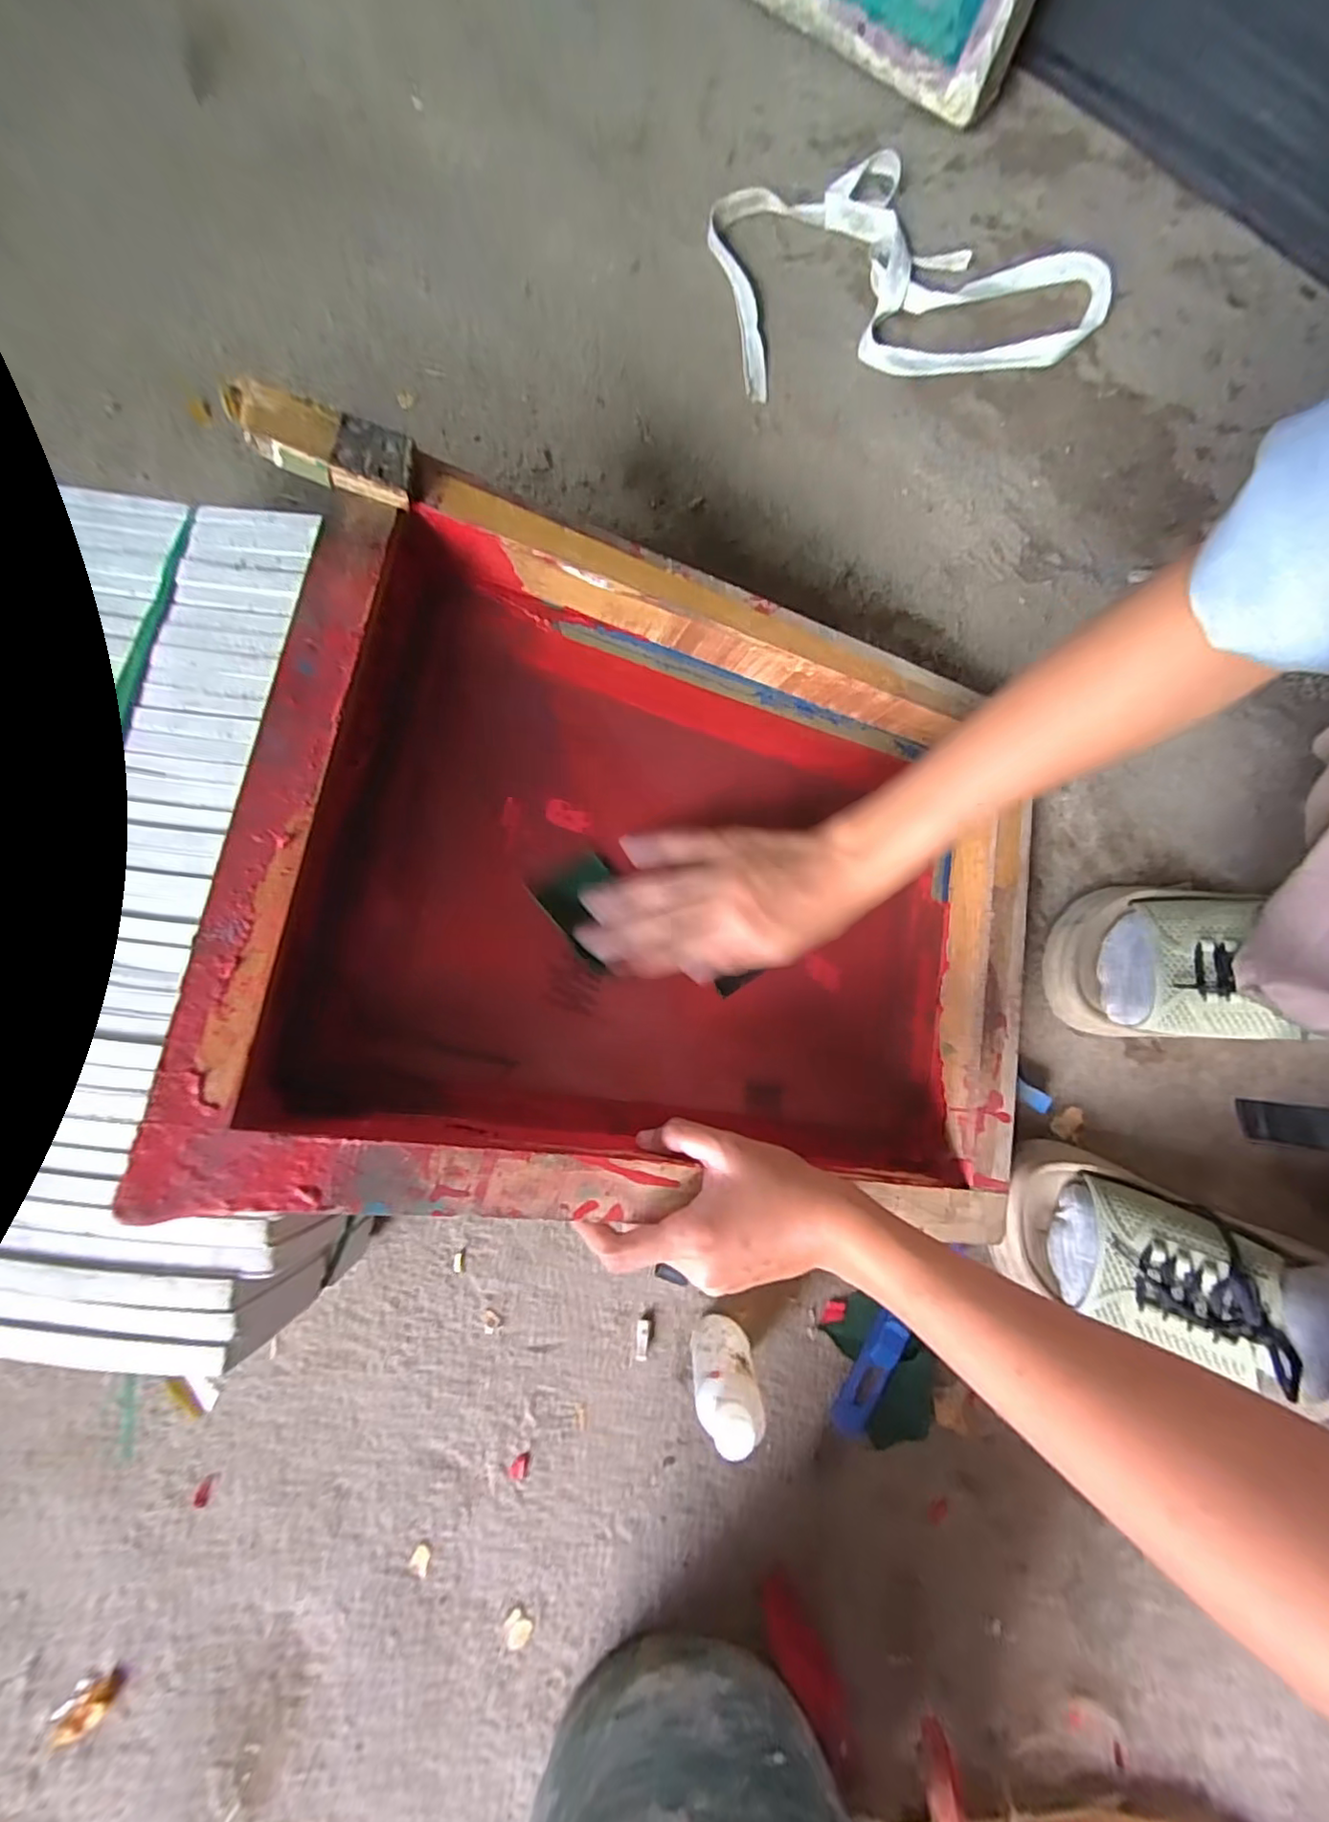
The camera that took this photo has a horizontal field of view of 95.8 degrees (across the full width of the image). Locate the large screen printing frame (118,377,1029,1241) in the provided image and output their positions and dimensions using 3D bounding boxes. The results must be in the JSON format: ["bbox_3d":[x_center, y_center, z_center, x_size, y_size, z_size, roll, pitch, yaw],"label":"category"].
[{"bbox_3d":[0.014,-0.016,0.344,0.459,0.053,0.349,12,81,-18],"label":"large screen printing frame"}]

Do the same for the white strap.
[{"bbox_3d":[0.222,-0.573,0.539,0.332,0.024,0.215,-8,79,-2],"label":"white strap"}]

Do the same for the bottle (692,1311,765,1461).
[{"bbox_3d":[0.034,0.262,0.343,0.034,0.095,0.030,-14,80,-3],"label":"bottle"}]

